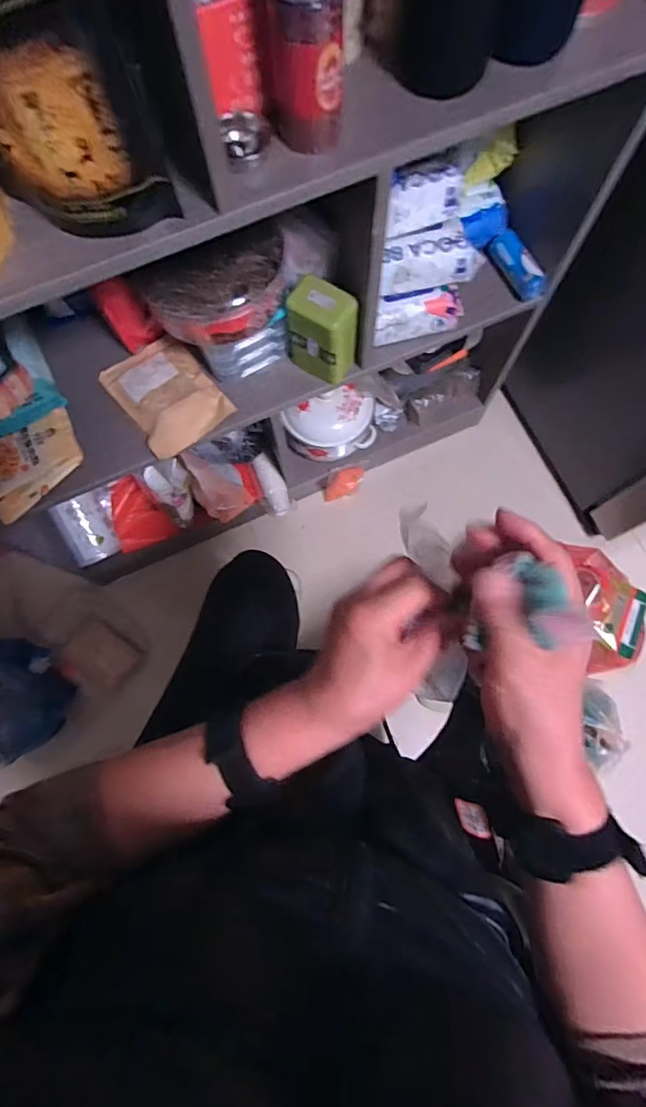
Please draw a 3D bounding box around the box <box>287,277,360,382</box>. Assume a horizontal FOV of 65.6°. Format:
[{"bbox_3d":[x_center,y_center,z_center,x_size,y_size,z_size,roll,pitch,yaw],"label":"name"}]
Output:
[{"bbox_3d":[-0.001,-0.315,0.713,0.086,0.127,0.060,35,79,9],"label":"box"}]

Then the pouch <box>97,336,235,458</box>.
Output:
[{"bbox_3d":[-0.239,-0.246,0.764,0.134,0.021,0.181,-36,78,-7],"label":"pouch"}]

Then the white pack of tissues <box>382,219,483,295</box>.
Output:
[{"bbox_3d":[0.150,-0.410,0.696,0.133,0.057,0.054,-9,76,-1],"label":"white pack of tissues"}]

